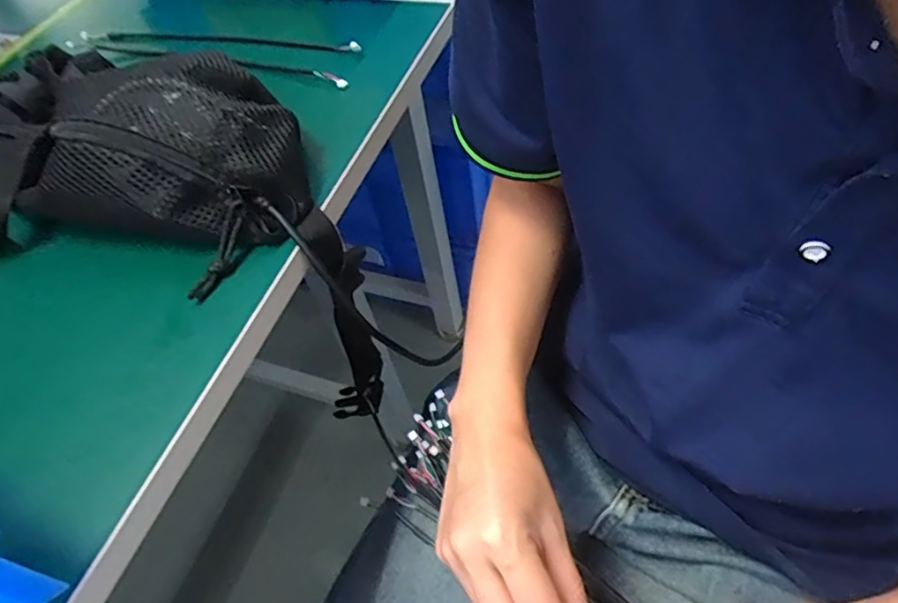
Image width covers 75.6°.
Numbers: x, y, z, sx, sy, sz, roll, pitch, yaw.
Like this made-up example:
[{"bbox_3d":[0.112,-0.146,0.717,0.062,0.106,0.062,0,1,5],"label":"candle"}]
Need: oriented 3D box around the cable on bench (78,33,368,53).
[{"bbox_3d":[-0.199,-0.221,0.491,0.287,0.012,0.019,11,49,17],"label":"cable on bench"}]

